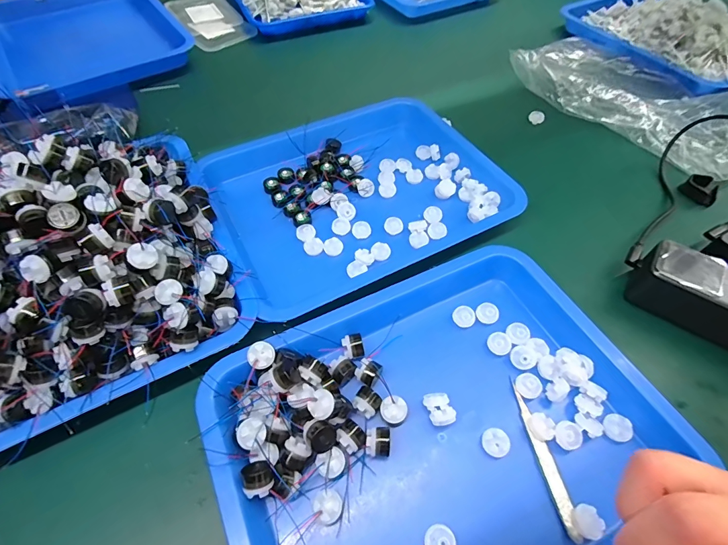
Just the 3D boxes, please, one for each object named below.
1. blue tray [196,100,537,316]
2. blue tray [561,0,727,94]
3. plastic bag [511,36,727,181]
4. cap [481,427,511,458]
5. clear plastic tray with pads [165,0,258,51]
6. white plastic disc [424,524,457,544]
[{"bbox_3d":[-0.011,-0.105,0.462,0.325,0.039,0.269,-22,57,-17],"label":"blue tray"},{"bbox_3d":[0.554,-0.439,0.677,0.257,0.060,0.325,-28,59,-20],"label":"blue tray"},{"bbox_3d":[0.424,-0.279,0.582,0.246,0.037,0.354,-38,63,-26],"label":"plastic bag"},{"bbox_3d":[0.104,0.135,0.304,0.020,0.005,0.021,1,54,-1],"label":"cap"},{"bbox_3d":[-0.300,-0.498,0.747,0.113,0.014,0.243,-27,59,-20],"label":"clear plastic tray with pads"},{"bbox_3d":[0.053,0.187,0.267,0.021,0.004,0.019,-18,56,-15],"label":"white plastic disc"}]

